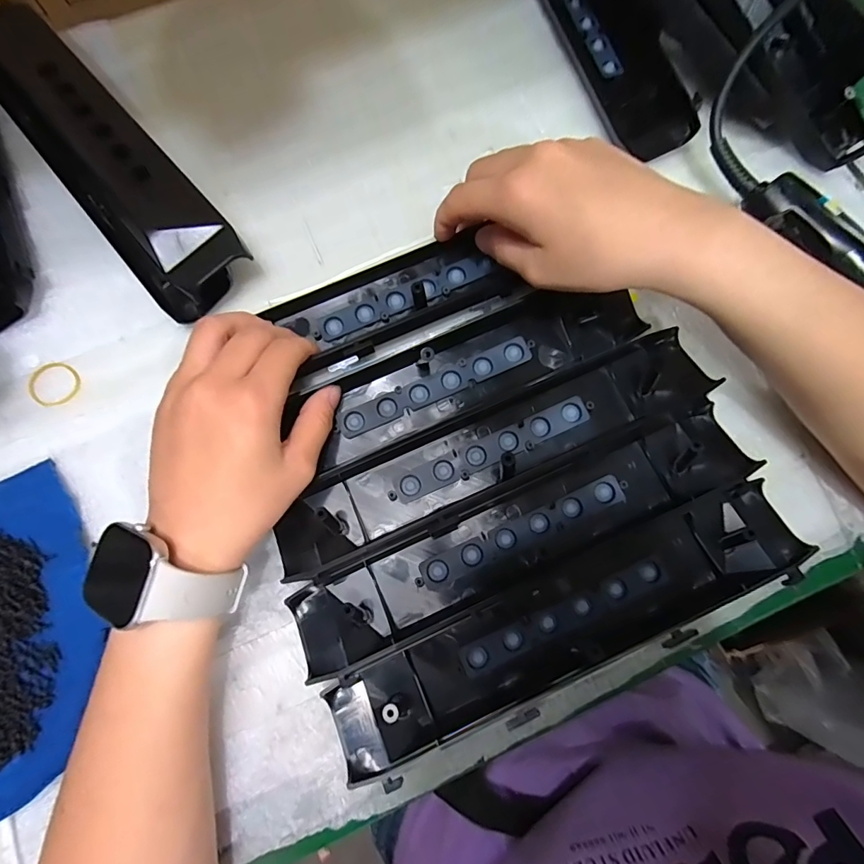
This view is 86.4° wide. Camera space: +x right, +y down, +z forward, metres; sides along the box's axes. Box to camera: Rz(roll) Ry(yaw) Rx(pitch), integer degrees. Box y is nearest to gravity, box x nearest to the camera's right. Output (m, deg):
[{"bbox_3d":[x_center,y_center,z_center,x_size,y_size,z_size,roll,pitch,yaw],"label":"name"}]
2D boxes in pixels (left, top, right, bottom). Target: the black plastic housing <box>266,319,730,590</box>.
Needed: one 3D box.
[{"bbox_3d":[0.040,0.012,0.273,0.273,0.026,0.051,-25,78,-6],"label":"black plastic housing"}]

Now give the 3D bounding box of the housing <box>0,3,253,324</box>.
[{"bbox_3d":[-0.220,-0.183,0.307,0.065,0.040,0.262,-41,80,-9],"label":"housing"}]

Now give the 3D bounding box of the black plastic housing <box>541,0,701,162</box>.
[{"bbox_3d":[0.118,-0.312,0.341,0.053,0.032,0.251,-18,78,-5],"label":"black plastic housing"}]

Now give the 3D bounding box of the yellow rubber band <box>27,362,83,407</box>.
[{"bbox_3d":[-0.241,-0.030,0.292,0.030,0.004,0.028,0,77,0],"label":"yellow rubber band"}]

